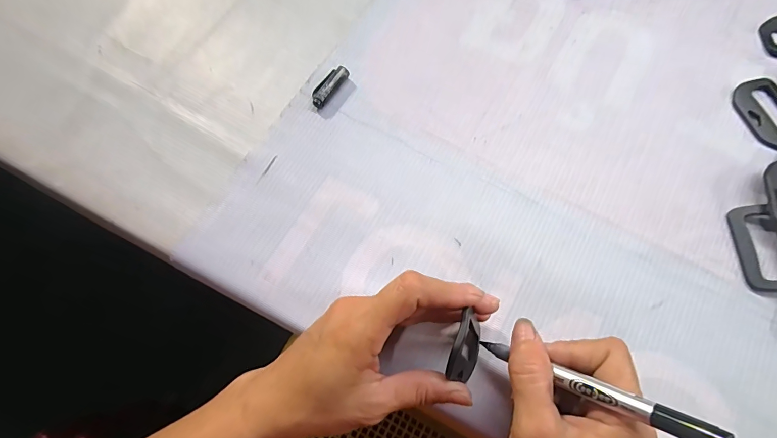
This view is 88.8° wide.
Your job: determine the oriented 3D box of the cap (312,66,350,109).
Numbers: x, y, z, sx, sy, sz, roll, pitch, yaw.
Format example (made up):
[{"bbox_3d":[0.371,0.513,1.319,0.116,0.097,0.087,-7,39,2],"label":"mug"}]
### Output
[{"bbox_3d":[-0.049,-0.109,0.325,0.013,0.010,0.040,32,75,12],"label":"cap"}]

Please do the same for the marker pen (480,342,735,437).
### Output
[{"bbox_3d":[0.094,0.082,0.199,0.010,0.123,0.010,39,72,-28],"label":"marker pen"}]

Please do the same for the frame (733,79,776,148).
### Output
[{"bbox_3d":[0.299,-0.083,0.311,0.037,0.007,0.061,-13,71,-3],"label":"frame"}]

